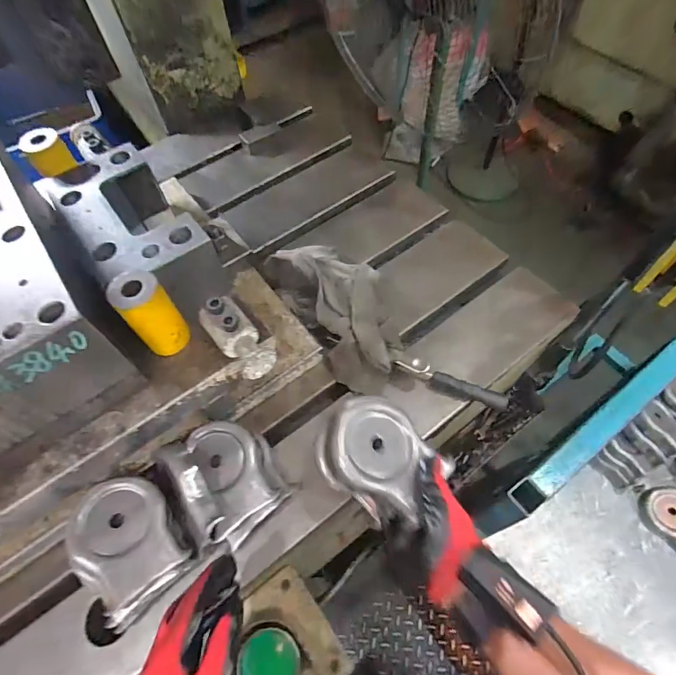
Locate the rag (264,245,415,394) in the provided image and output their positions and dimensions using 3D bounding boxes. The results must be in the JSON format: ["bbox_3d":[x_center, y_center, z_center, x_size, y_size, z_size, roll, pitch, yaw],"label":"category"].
[{"bbox_3d":[0.015,-0.041,0.621,0.132,0.072,0.262,-30,62,-14],"label":"rag"}]

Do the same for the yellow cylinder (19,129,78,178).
[{"bbox_3d":[-0.385,-0.247,0.561,0.049,0.039,0.052,-36,63,-17],"label":"yellow cylinder"}]

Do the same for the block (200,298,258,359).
[{"bbox_3d":[-0.121,-0.011,0.478,0.048,0.044,0.068,-35,63,-16],"label":"block"}]

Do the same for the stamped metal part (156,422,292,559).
[{"bbox_3d":[-0.133,0.164,0.498,0.118,0.070,0.131,-26,61,-12],"label":"stamped metal part"}]

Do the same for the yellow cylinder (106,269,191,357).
[{"bbox_3d":[-0.204,-0.026,0.466,0.053,0.096,0.050,39,68,23],"label":"yellow cylinder"}]

